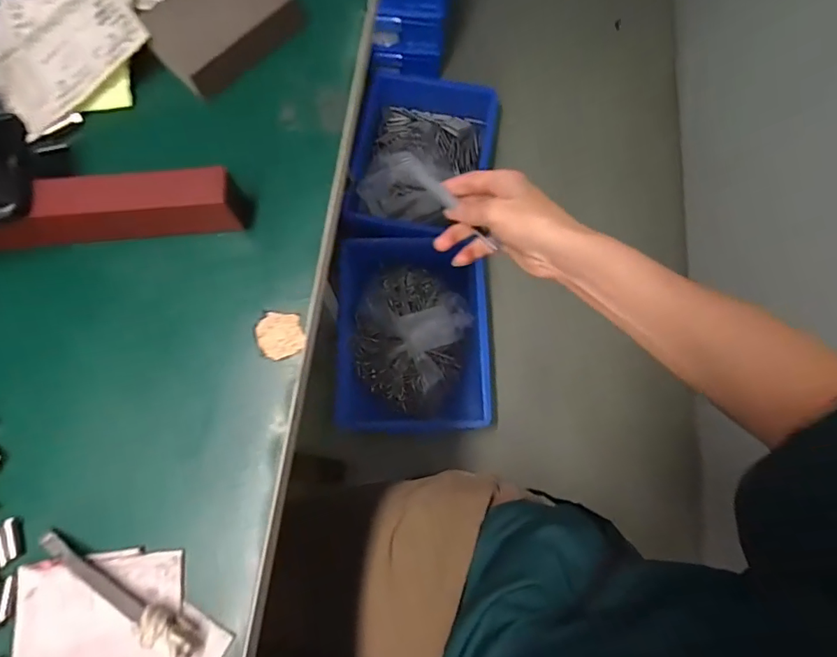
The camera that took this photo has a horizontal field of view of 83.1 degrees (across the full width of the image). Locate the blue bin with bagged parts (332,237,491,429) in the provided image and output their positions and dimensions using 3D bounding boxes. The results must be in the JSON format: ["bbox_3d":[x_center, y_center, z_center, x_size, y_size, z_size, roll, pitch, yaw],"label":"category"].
[{"bbox_3d":[-0.011,0.002,1.055,0.324,0.097,0.432,0,73,-2],"label":"blue bin with bagged parts"}]

